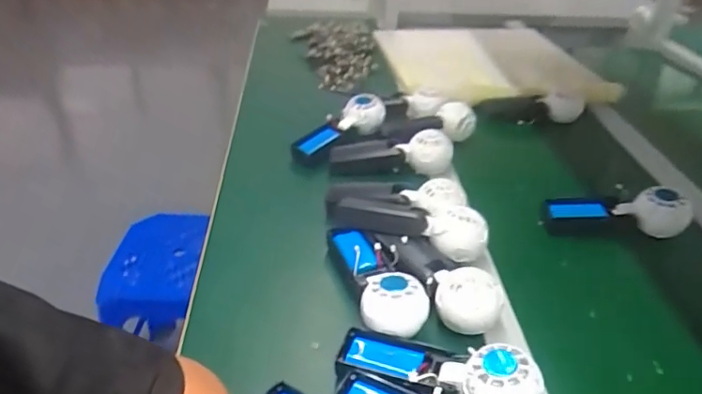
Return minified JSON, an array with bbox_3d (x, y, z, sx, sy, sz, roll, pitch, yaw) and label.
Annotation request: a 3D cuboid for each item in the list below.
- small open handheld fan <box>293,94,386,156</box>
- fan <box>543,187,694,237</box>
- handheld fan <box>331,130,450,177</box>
[{"bbox_3d":[-0.014,-0.113,0.805,0.159,0.039,0.061,-27,45,-34],"label":"small open handheld fan"},{"bbox_3d":[0.333,0.016,0.670,0.162,0.063,0.044,9,36,9],"label":"fan"},{"bbox_3d":[0.057,-0.069,0.761,0.171,0.050,0.044,4,36,3],"label":"handheld fan"}]

